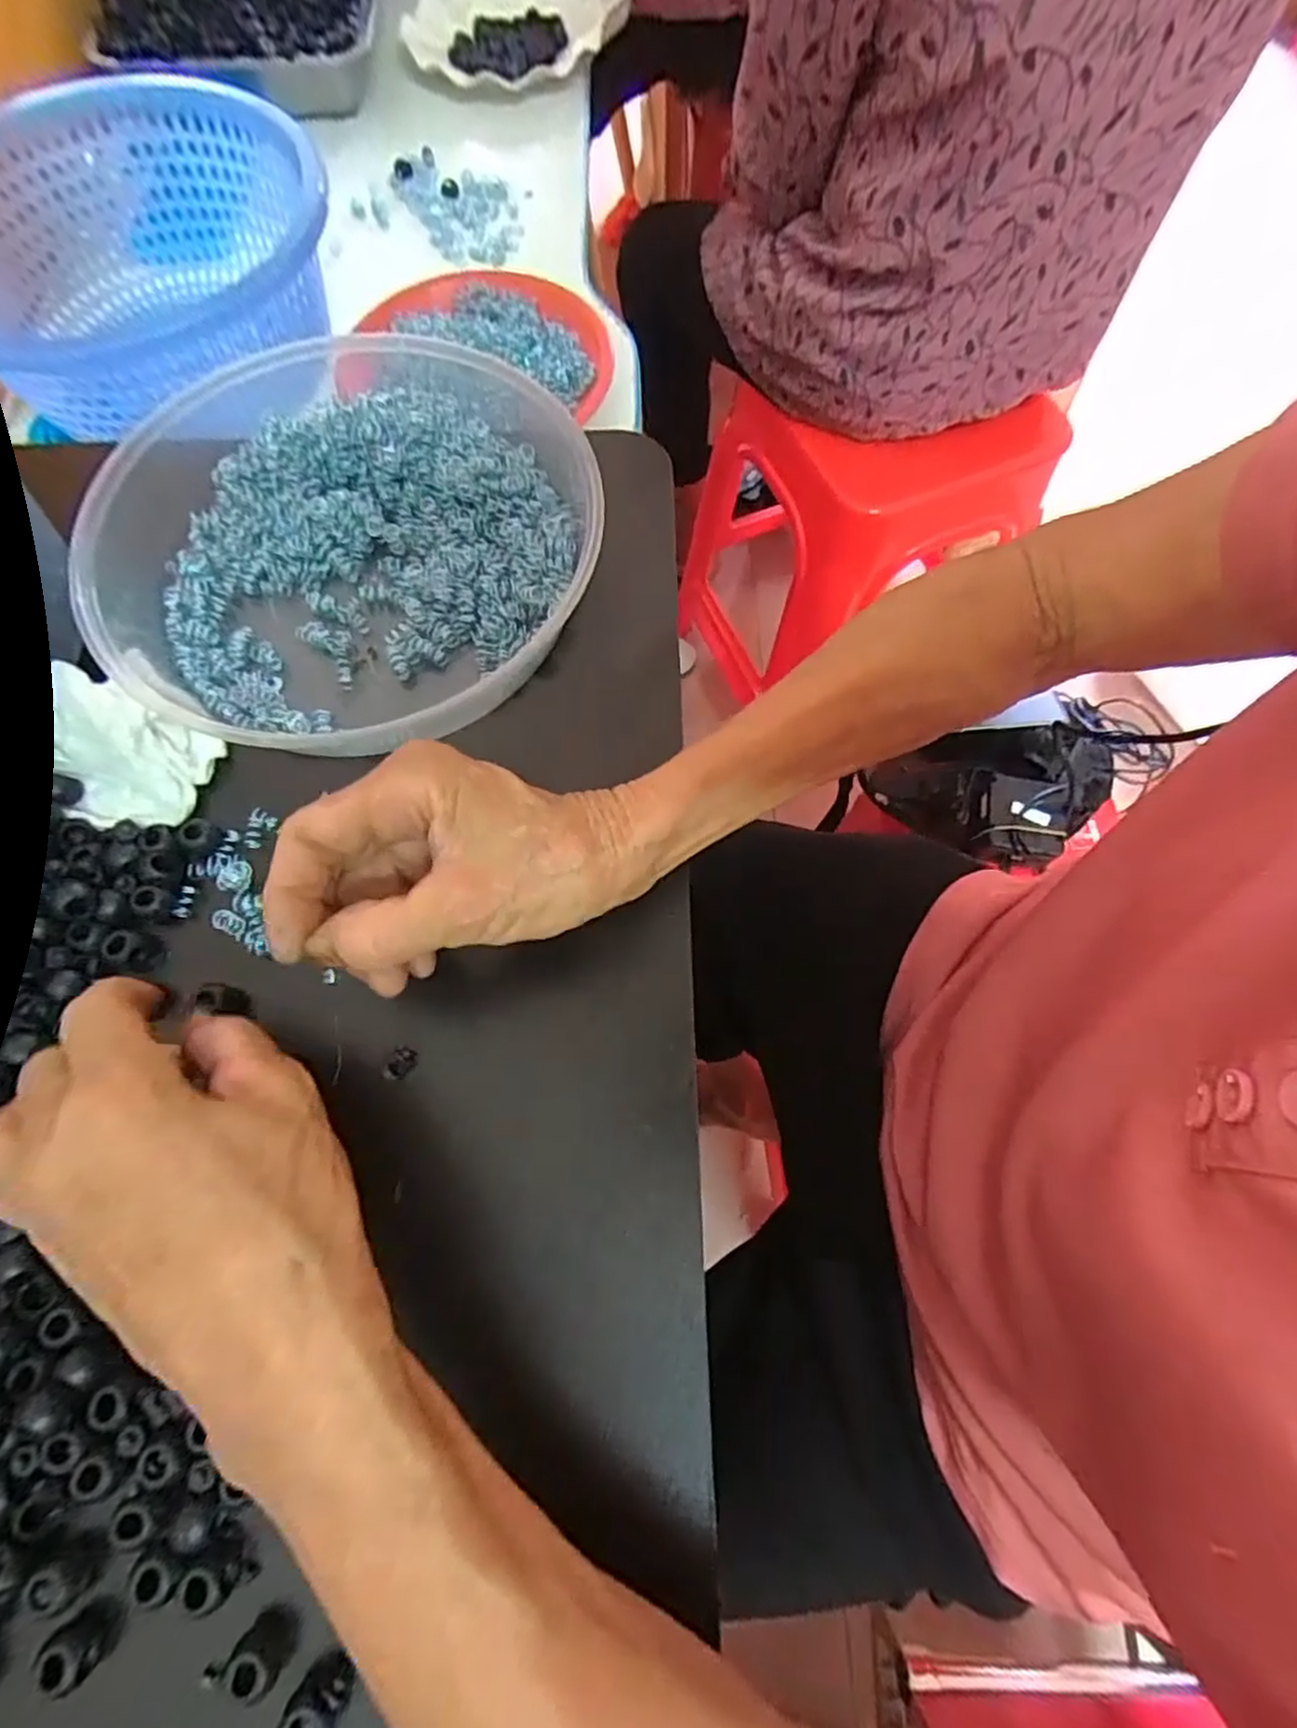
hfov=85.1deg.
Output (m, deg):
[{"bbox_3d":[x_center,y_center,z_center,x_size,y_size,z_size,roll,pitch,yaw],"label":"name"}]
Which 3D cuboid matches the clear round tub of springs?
[{"bbox_3d":[-0.142,-0.159,0.335,0.220,0.047,0.214,0,71,0],"label":"clear round tub of springs"}]

